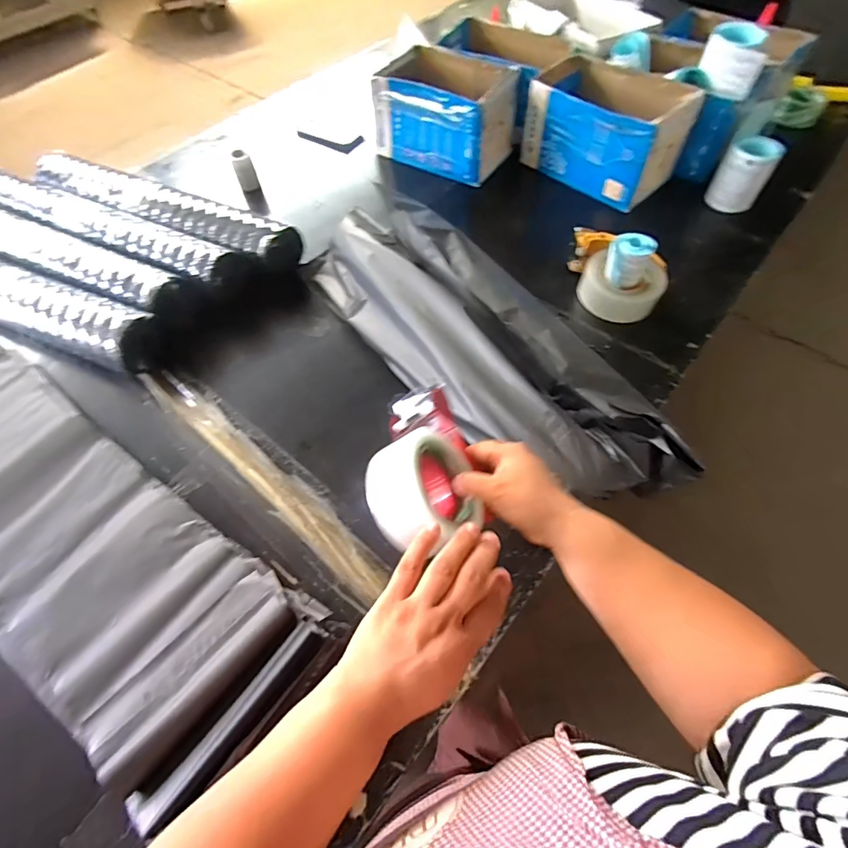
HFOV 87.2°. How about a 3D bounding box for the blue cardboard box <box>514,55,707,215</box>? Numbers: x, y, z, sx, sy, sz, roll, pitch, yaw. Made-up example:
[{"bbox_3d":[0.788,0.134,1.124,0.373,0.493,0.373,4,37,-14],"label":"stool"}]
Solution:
[{"bbox_3d":[0.352,-0.592,0.904,0.164,0.151,0.299,-40,66,-20],"label":"blue cardboard box"}]

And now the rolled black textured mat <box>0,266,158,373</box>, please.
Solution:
[{"bbox_3d":[-0.686,-0.203,0.739,0.595,0.089,0.094,18,61,12],"label":"rolled black textured mat"}]

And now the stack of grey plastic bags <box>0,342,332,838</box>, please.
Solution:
[{"bbox_3d":[-0.471,0.113,0.552,0.777,0.069,0.238,29,64,18],"label":"stack of grey plastic bags"}]

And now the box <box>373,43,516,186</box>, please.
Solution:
[{"bbox_3d":[0.042,-0.667,0.957,0.276,0.147,0.181,28,64,17],"label":"box"}]

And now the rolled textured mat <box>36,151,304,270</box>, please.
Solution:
[{"bbox_3d":[-0.491,-0.411,0.859,0.582,0.084,0.127,23,62,15],"label":"rolled textured mat"}]

